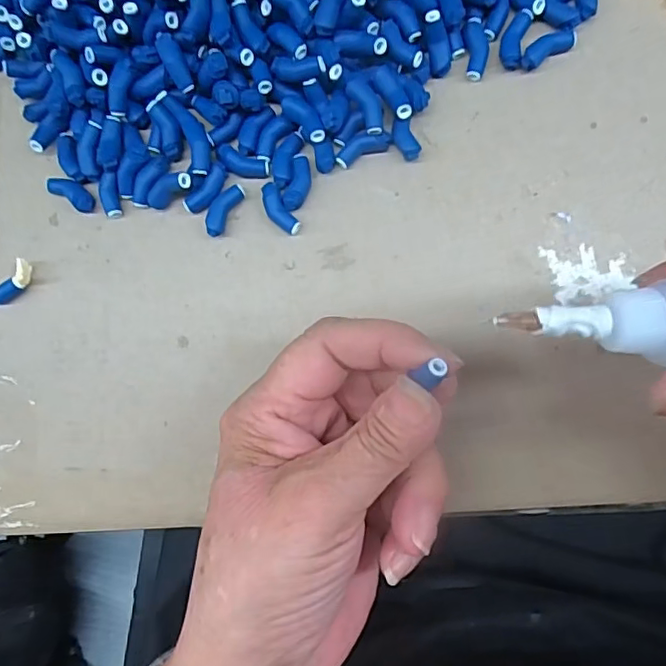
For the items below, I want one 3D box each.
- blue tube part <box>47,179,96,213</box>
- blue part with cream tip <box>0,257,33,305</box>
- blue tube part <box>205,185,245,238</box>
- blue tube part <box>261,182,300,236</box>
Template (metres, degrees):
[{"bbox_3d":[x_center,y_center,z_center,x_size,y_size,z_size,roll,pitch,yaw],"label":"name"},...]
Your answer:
[{"bbox_3d":[-0.117,-0.063,0.251,0.023,0.008,0.010,31,90,8],"label":"blue tube part"},{"bbox_3d":[-0.146,-0.021,0.250,0.027,0.010,0.013,-29,83,4],"label":"blue part with cream tip"},{"bbox_3d":[-0.047,-0.053,0.242,0.008,0.007,0.024,28,89,8],"label":"blue tube part"},{"bbox_3d":[-0.024,-0.053,0.241,0.009,0.006,0.024,-33,82,3],"label":"blue tube part"}]

